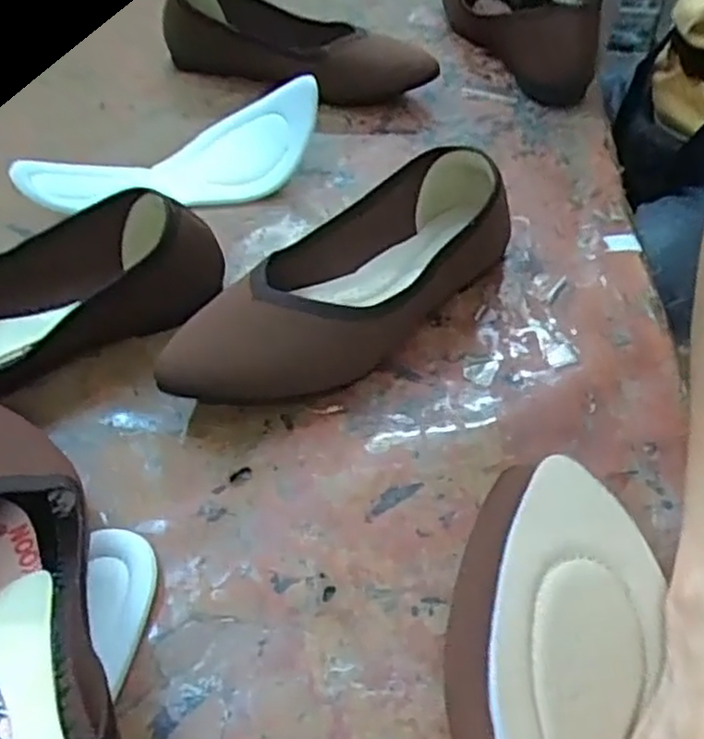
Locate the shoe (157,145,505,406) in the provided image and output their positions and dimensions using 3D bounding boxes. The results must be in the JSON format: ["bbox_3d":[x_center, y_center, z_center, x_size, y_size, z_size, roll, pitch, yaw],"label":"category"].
[{"bbox_3d":[-0.003,-0.052,0.427,0.088,0.060,0.240,36,57,29],"label":"shoe"}]

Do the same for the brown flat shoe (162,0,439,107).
[{"bbox_3d":[-0.050,-0.291,0.645,0.244,0.058,0.071,20,51,17],"label":"brown flat shoe"}]

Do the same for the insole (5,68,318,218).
[{"bbox_3d":[-0.123,-0.157,0.519,0.221,0.060,0.052,-19,50,-16],"label":"insole"}]

